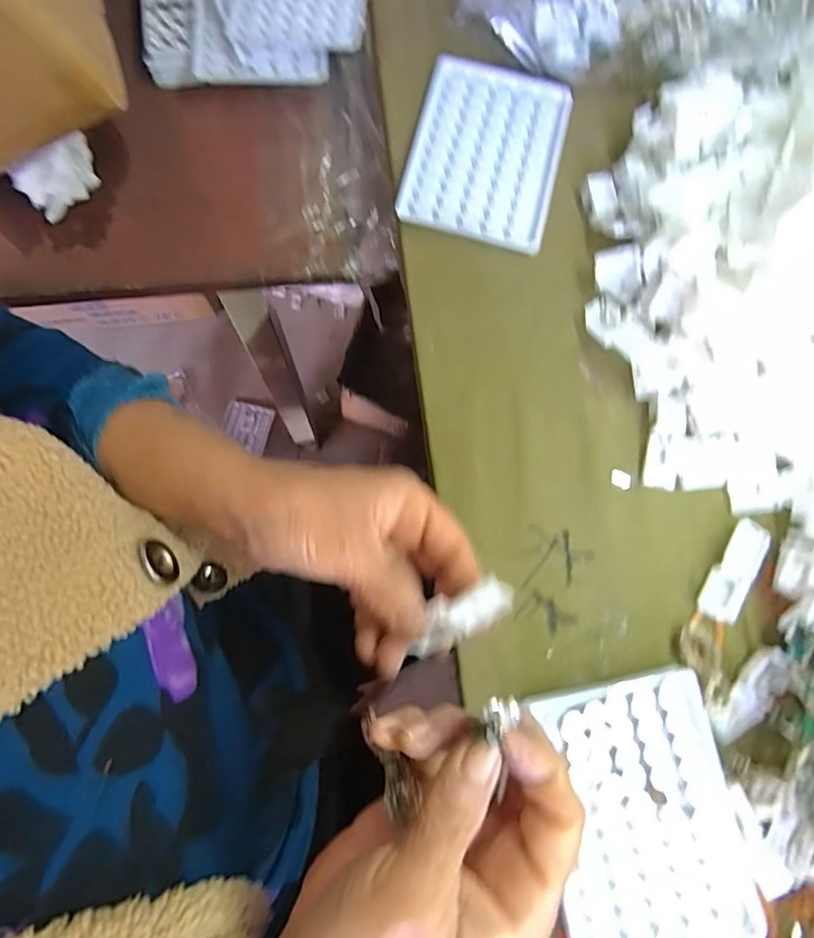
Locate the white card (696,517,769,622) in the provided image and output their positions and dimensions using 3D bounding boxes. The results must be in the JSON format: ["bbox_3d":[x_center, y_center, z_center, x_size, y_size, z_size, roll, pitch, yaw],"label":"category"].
[{"bbox_3d":[0.187,0.058,0.321,0.020,0.008,0.059,29,79,6],"label":"white card"}]

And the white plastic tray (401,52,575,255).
[{"bbox_3d":[0.054,-0.213,0.373,0.096,0.010,0.128,13,77,3],"label":"white plastic tray"}]

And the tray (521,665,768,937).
[{"bbox_3d":[0.120,0.178,0.285,0.095,0.015,0.131,-10,77,-3],"label":"tray"}]

